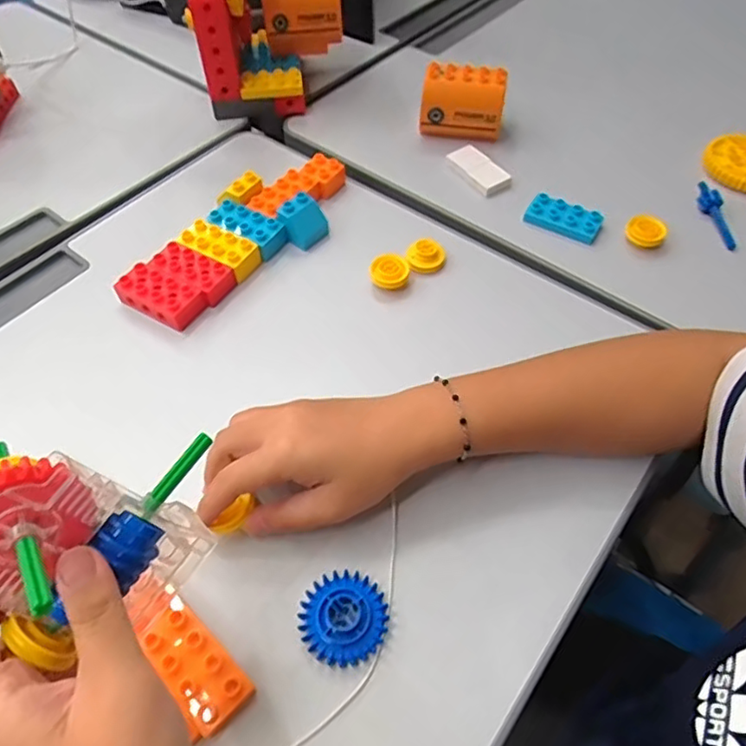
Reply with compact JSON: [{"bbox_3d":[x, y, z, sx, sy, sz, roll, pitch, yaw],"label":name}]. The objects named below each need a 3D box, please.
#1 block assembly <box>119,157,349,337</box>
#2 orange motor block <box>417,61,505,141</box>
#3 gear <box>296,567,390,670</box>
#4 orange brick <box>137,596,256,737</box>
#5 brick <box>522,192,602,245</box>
[{"bbox_3d":[-0.109,-0.123,0.500,0.077,0.032,0.224,39,63,24],"label":"block assembly"},{"bbox_3d":[0.090,-0.270,0.581,0.081,0.057,0.041,11,55,8],"label":"orange motor block"},{"bbox_3d":[-0.017,0.135,0.321,0.046,0.008,0.047,0,54,0],"label":"gear"},{"bbox_3d":[-0.096,0.155,0.310,0.067,0.012,0.031,37,62,23],"label":"orange brick"},{"bbox_3d":[0.173,-0.141,0.526,0.065,0.017,0.028,27,59,18],"label":"brick"}]

